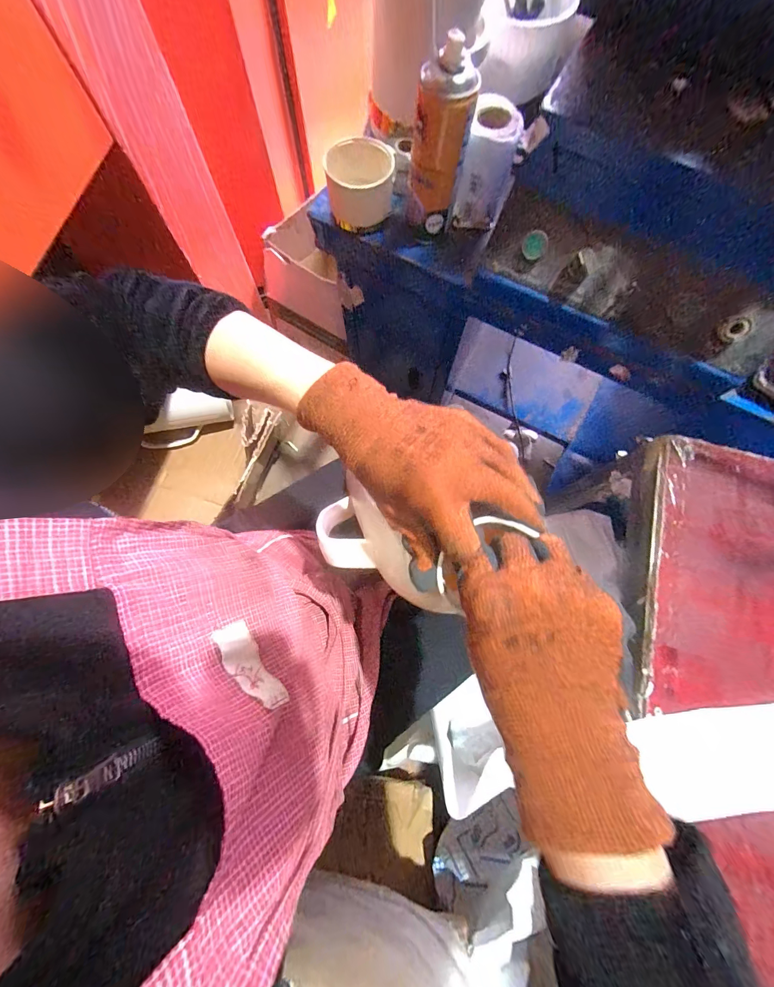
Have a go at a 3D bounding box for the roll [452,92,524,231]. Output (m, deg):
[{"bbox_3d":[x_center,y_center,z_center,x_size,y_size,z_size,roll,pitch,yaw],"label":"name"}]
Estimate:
[{"bbox_3d":[0.132,-0.433,0.492,0.064,0.124,0.079,16,75,2],"label":"roll"}]

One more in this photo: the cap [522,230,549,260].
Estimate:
[{"bbox_3d":[0.177,-0.297,0.430,0.028,0.028,0.012,23,48,6],"label":"cap"}]

